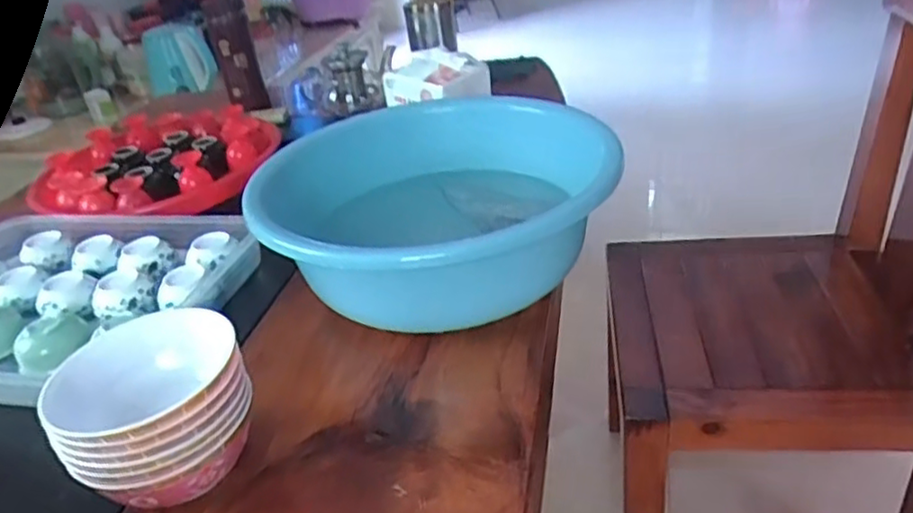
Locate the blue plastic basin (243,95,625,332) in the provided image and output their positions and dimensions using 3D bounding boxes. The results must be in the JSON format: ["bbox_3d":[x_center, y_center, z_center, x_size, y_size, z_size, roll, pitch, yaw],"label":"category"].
[{"bbox_3d":[-0.015,-0.043,0.583,0.267,0.098,0.273,-6,30,4],"label":"blue plastic basin"}]

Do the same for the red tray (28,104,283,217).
[{"bbox_3d":[-0.397,-0.136,0.911,0.285,0.042,0.282,-8,30,0],"label":"red tray"}]

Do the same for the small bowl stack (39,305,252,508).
[{"bbox_3d":[-0.184,0.103,0.429,0.112,0.087,0.115,-19,32,-19],"label":"small bowl stack"}]

